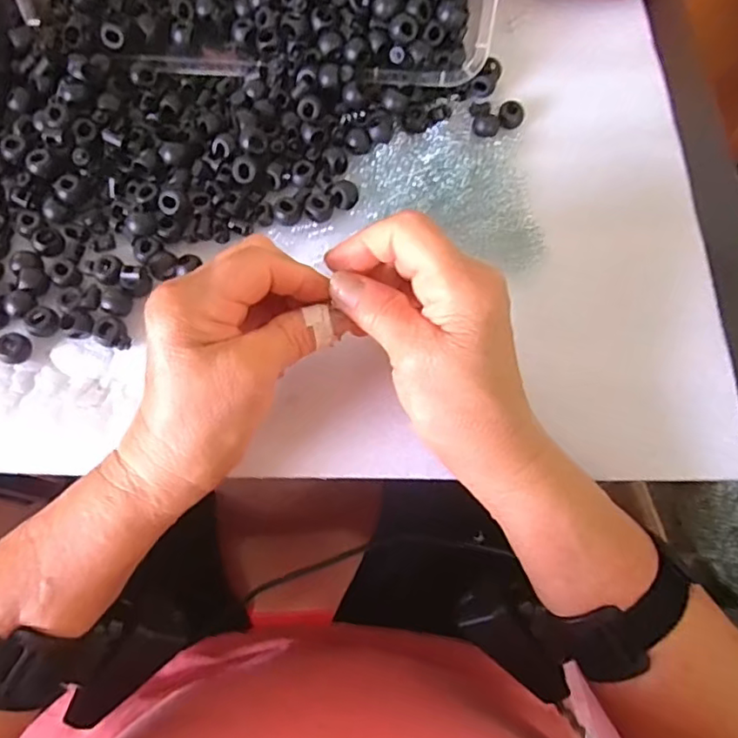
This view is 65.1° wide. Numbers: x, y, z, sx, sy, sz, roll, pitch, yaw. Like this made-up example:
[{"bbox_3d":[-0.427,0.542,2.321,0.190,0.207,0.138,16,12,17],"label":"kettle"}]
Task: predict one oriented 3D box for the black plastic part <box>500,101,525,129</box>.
[{"bbox_3d":[0.095,-0.169,0.387,0.016,0.012,0.015,0,71,0],"label":"black plastic part"}]

